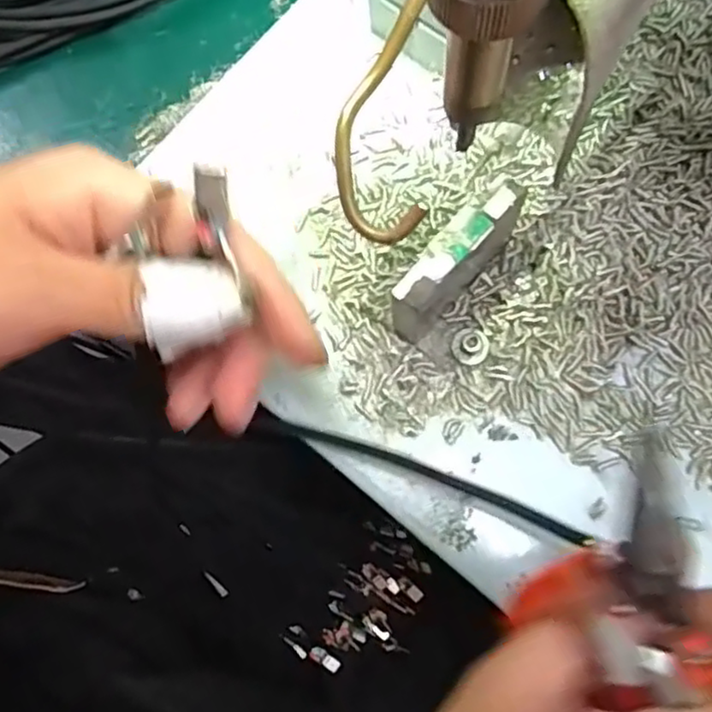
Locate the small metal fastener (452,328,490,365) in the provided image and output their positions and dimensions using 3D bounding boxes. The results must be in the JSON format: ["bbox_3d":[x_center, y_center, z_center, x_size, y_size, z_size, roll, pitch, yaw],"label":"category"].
[{"bbox_3d":[0.038,-0.004,0.223,0.012,0.004,0.012,-1,76,5],"label":"small metal fastener"}]

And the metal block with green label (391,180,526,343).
[{"bbox_3d":[0.031,-0.029,0.209,0.050,0.044,0.011,-44,77,-6],"label":"metal block with green label"}]

